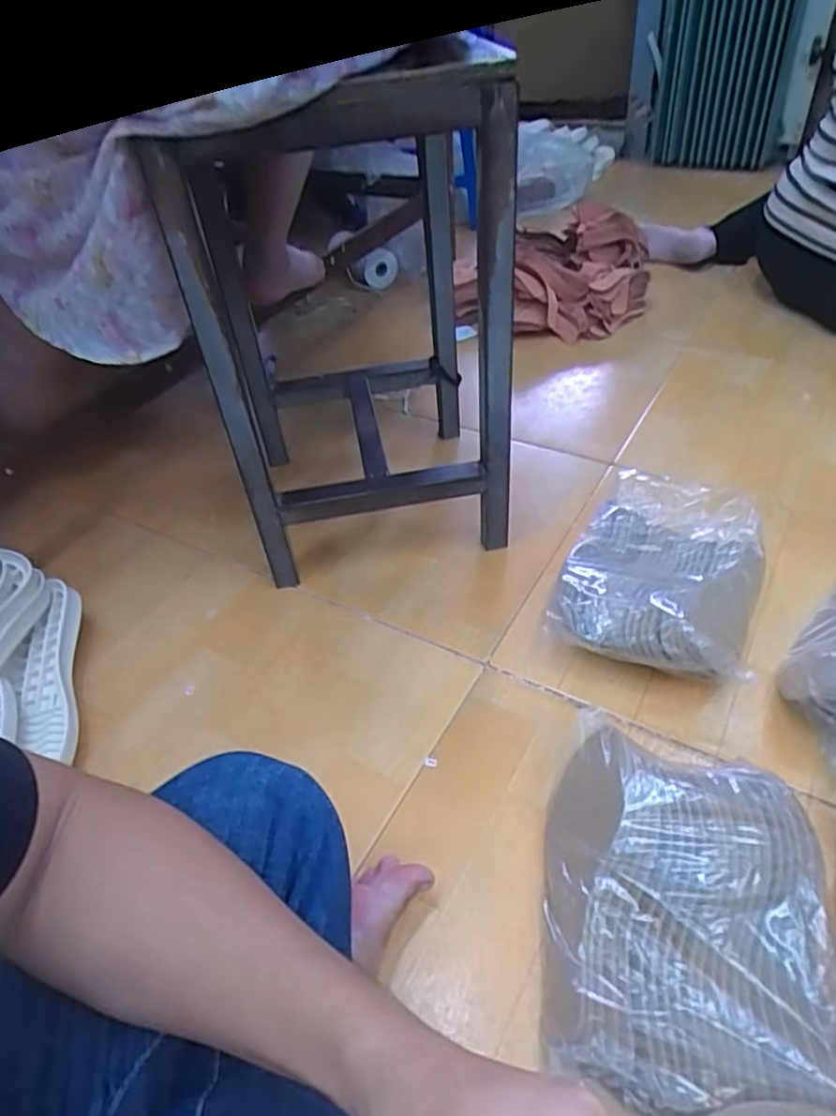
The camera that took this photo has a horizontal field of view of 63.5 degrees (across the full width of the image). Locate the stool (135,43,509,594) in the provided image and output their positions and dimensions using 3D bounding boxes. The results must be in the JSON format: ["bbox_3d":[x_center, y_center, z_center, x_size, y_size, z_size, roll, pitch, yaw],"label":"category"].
[{"bbox_3d":[-0.074,-0.239,0.762,0.297,0.477,0.342,-12,43,-7],"label":"stool"}]

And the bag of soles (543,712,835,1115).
[{"bbox_3d":[0.200,0.259,0.505,0.208,0.077,0.233,9,45,15],"label":"bag of soles"}]

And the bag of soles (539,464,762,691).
[{"bbox_3d":[0.276,0.011,0.757,0.198,0.076,0.297,15,47,21],"label":"bag of soles"}]

